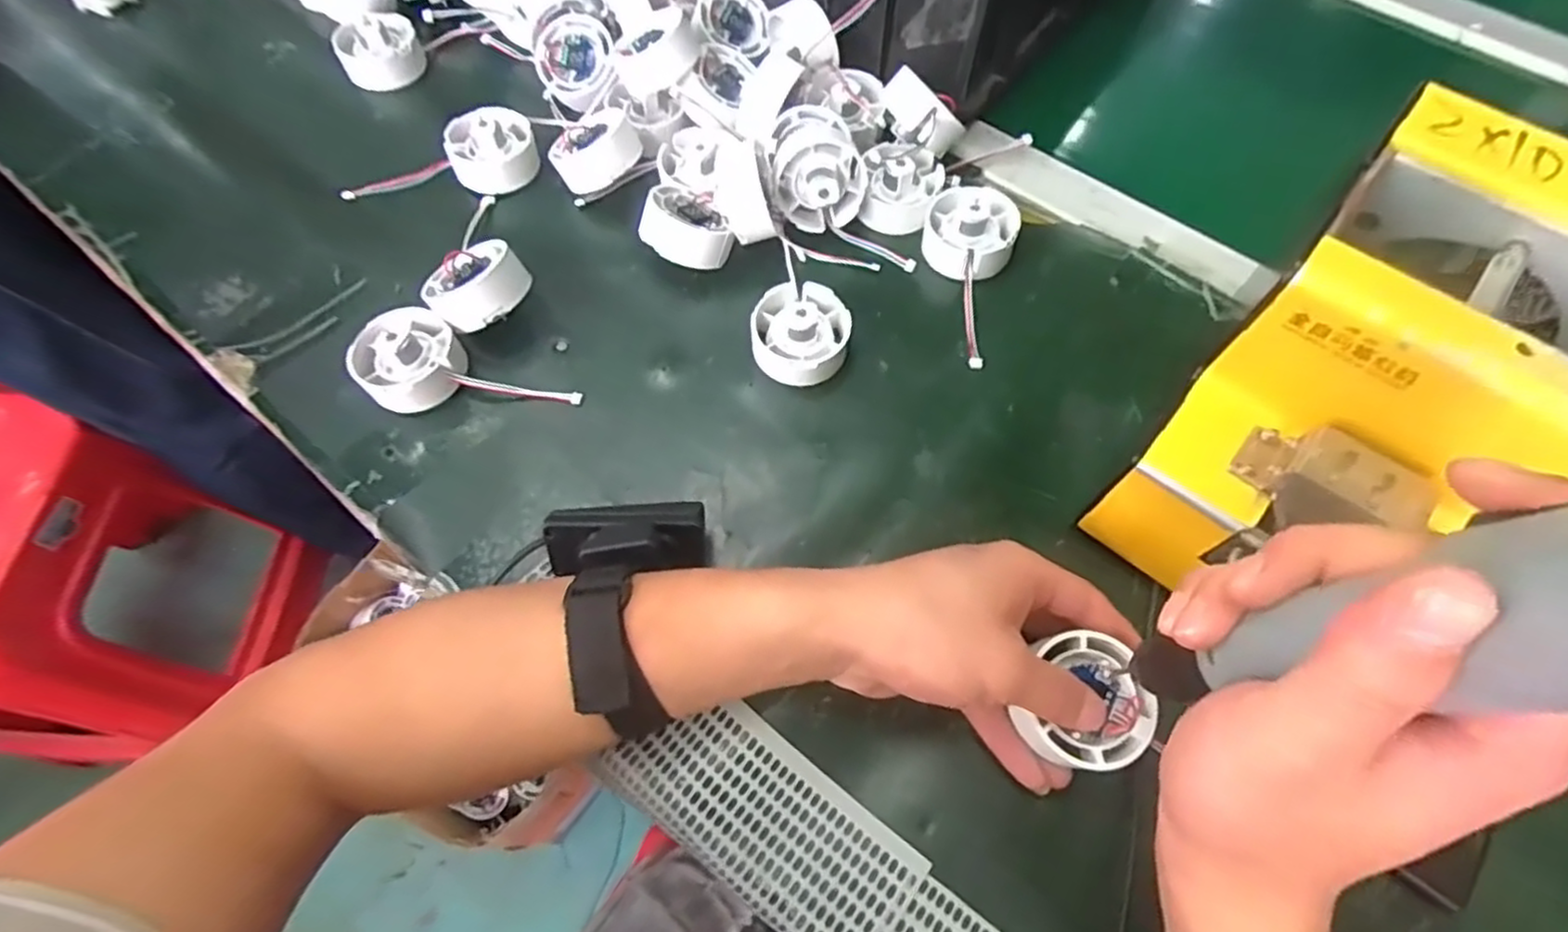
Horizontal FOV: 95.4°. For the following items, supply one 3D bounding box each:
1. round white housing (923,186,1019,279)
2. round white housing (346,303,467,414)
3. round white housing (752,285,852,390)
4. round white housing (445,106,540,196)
[{"bbox_3d":[0.113,-0.144,0.428,0.054,0.028,0.058,0,65,0],"label":"round white housing"},{"bbox_3d":[-0.209,-0.060,0.396,0.057,0.034,0.054,0,65,0],"label":"round white housing"},{"bbox_3d":[0.009,-0.075,0.403,0.053,0.026,0.061,12,66,6],"label":"round white housing"},{"bbox_3d":[-0.190,-0.206,0.467,0.058,0.033,0.047,-26,68,-11],"label":"round white housing"}]

